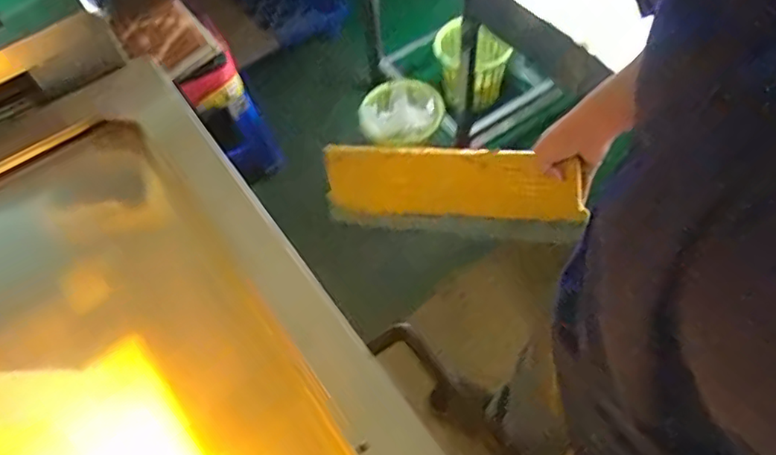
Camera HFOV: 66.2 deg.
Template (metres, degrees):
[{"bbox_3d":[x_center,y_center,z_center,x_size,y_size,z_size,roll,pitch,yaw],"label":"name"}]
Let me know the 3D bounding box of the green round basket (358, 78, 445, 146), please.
[{"bbox_3d":[0.041,-0.352,1.810,0.246,0.087,0.204,6,58,8],"label":"green round basket"}]

